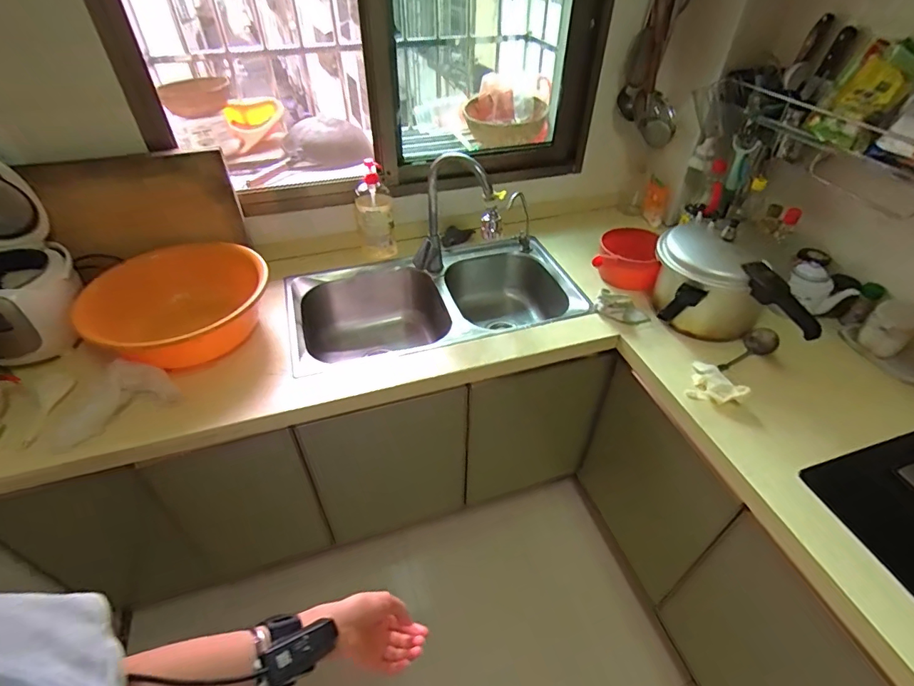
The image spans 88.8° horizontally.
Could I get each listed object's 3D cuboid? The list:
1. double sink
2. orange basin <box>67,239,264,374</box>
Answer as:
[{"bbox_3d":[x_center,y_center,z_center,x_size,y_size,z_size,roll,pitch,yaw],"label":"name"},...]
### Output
[{"bbox_3d":[-0.047,-0.059,1.274,0.738,0.222,0.378,-13,45,-13],"label":"double sink"},{"bbox_3d":[-0.610,-0.081,1.026,0.351,0.135,0.337,-12,44,-12],"label":"orange basin"}]

